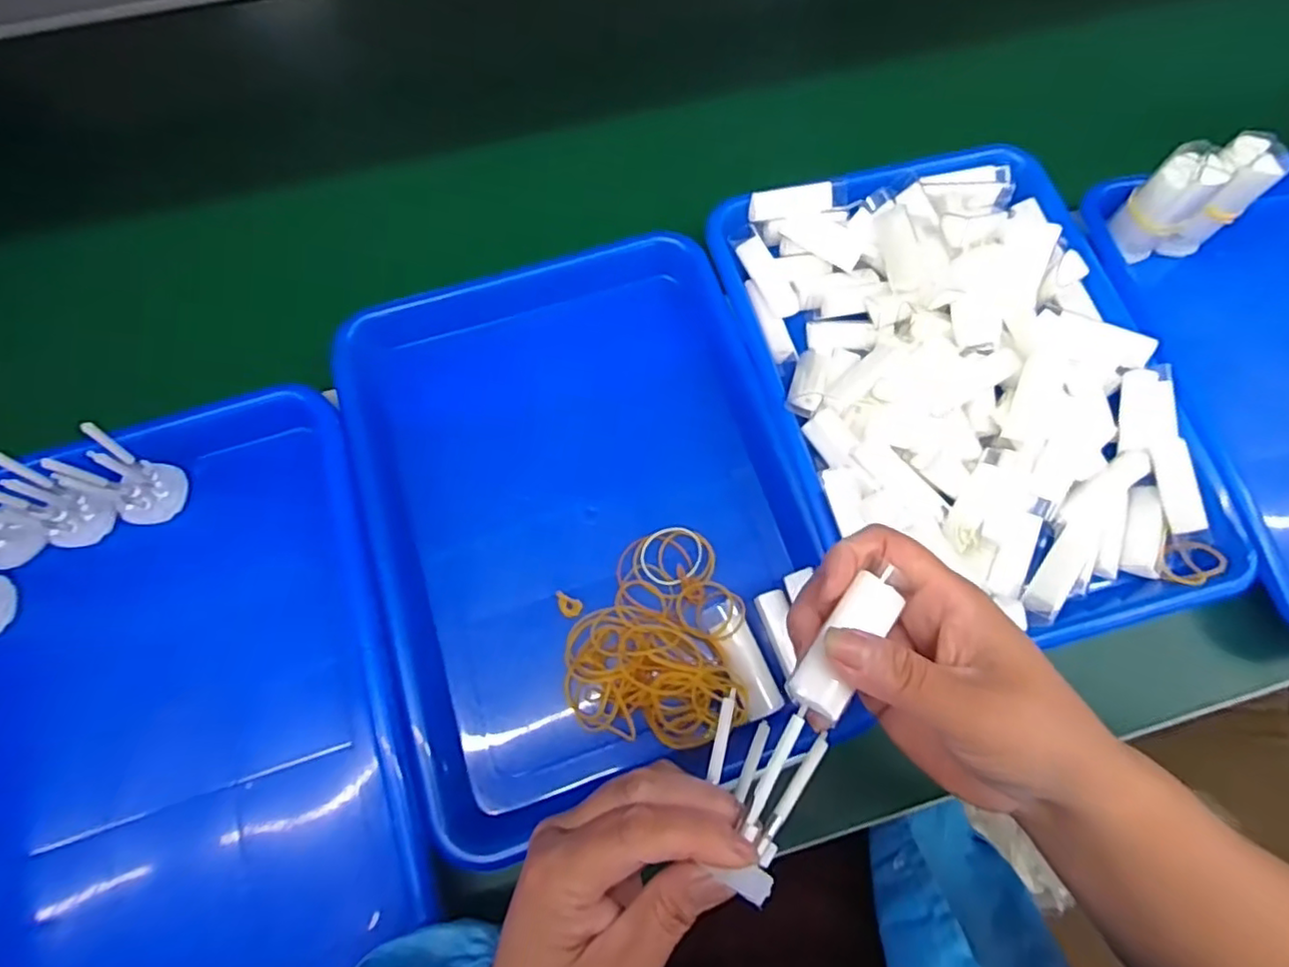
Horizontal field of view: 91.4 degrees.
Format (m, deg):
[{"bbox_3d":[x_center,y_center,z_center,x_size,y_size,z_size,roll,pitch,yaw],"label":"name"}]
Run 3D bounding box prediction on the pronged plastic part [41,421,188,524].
[{"bbox_3d":[-0.287,-0.001,0.346,0.030,0.063,0.037,26,73,8],"label":"pronged plastic part"}]

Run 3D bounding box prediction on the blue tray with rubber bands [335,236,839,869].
[{"bbox_3d":[-0.033,0.012,0.384,0.247,0.048,0.316,-17,73,-6],"label":"blue tray with rubber bands"}]

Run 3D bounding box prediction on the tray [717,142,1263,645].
[{"bbox_3d":[0.197,-0.069,0.388,0.242,0.044,0.316,-12,72,-4],"label":"tray"}]

